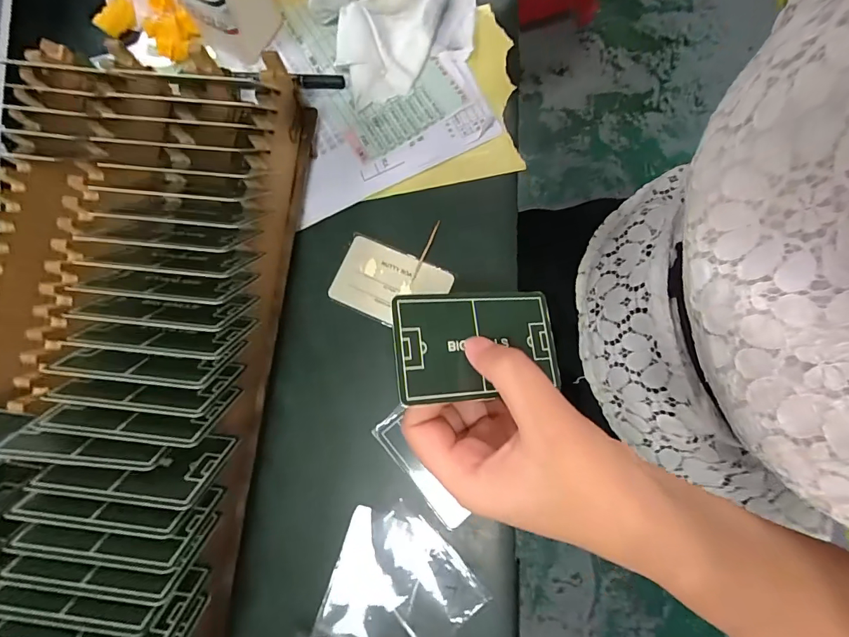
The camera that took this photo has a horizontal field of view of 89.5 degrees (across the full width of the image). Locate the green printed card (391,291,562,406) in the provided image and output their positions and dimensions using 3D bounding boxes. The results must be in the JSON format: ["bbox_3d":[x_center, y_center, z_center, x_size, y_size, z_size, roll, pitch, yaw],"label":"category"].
[{"bbox_3d":[0.027,0.012,0.214,0.084,0.004,0.052,-2,75,-17],"label":"green printed card"}]

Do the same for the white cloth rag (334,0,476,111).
[{"bbox_3d":[-0.013,-0.241,0.354,0.132,0.027,0.081,-31,81,-4],"label":"white cloth rag"}]

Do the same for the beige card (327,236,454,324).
[{"bbox_3d":[-0.026,-0.026,0.327,0.083,0.004,0.054,23,81,5],"label":"beige card"}]

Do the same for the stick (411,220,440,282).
[{"bbox_3d":[0.001,-0.053,0.331,0.004,0.004,0.053,23,81,5],"label":"stick"}]

